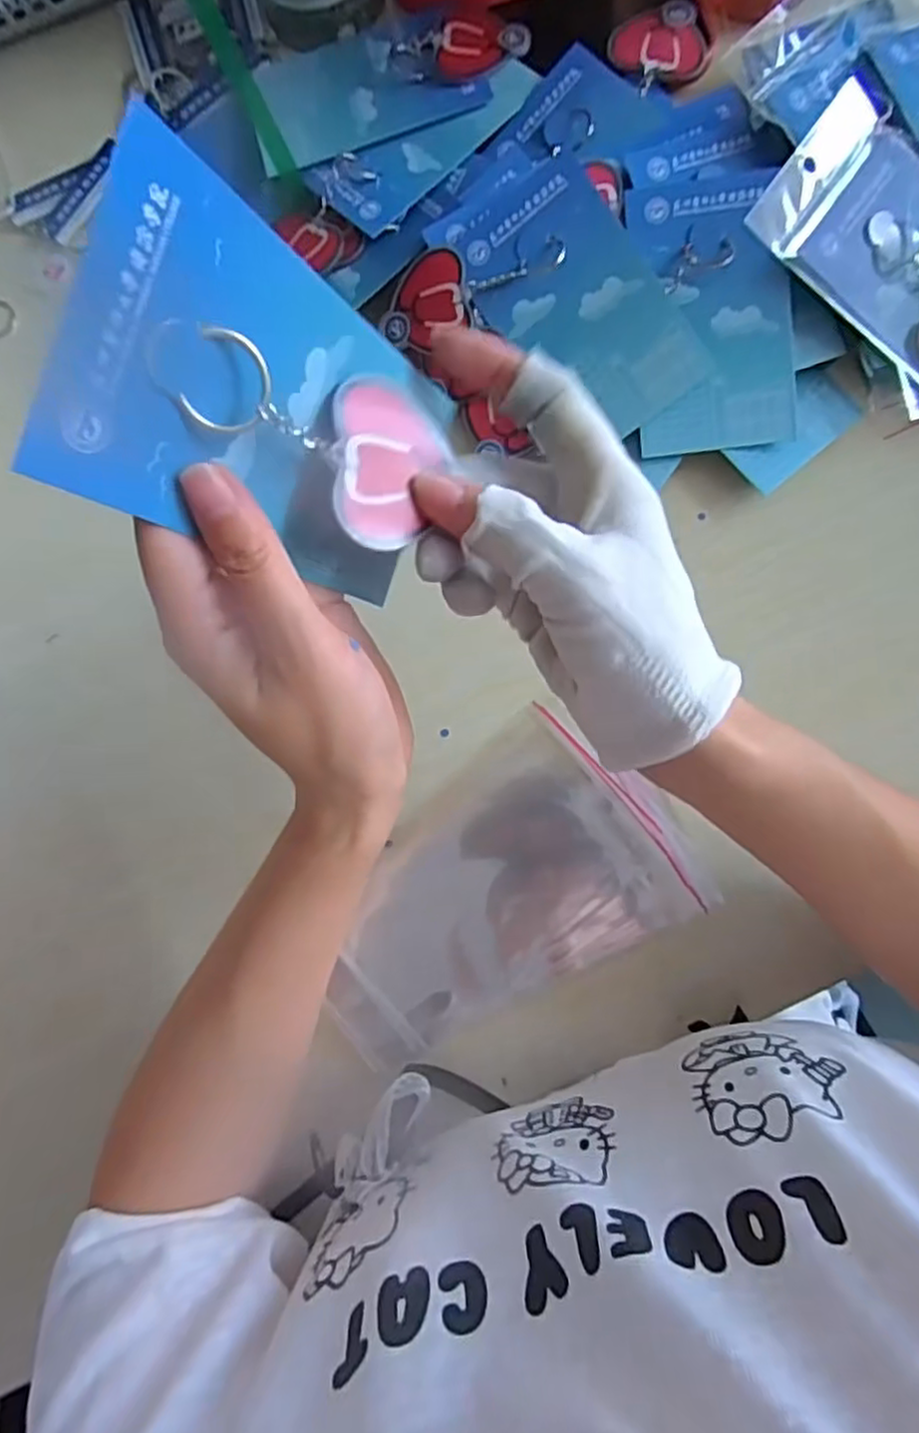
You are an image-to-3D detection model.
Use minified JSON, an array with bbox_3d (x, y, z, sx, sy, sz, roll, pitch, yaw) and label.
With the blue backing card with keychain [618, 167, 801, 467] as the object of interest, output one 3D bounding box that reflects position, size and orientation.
[{"bbox_3d":[0.132,-0.214,0.358,0.078,0.011,0.141,-5,86,1],"label":"blue backing card with keychain"}]

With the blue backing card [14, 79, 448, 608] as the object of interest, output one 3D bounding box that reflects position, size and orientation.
[{"bbox_3d":[-0.049,-0.086,0.202,0.008,0.129,0.081,27,99,26],"label":"blue backing card"}]

